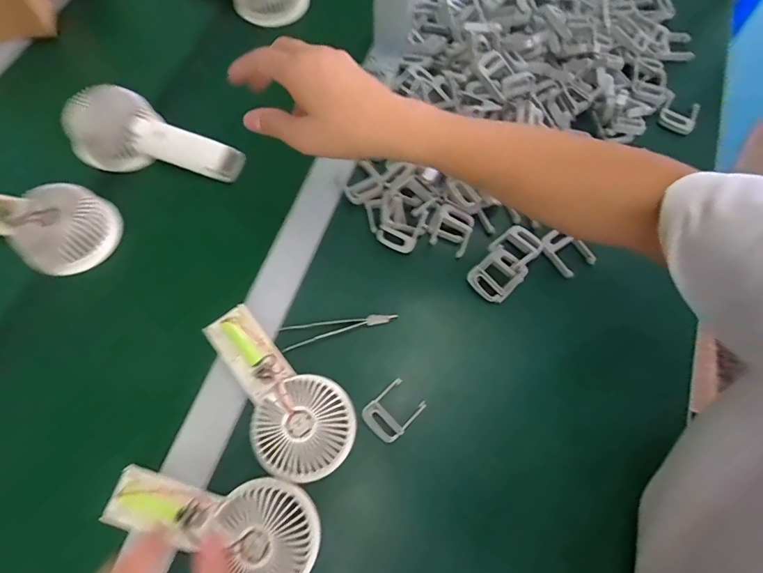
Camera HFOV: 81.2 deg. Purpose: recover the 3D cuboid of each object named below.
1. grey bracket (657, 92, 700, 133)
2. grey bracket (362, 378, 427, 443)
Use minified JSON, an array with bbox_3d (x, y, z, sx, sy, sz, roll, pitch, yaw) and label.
[{"bbox_3d":[0.358,-0.206,0.535,0.043,0.020,0.033,24,70,7],"label":"grey bracket"},{"bbox_3d":[0.010,0.111,0.398,0.039,0.011,0.049,41,73,12],"label":"grey bracket"}]

